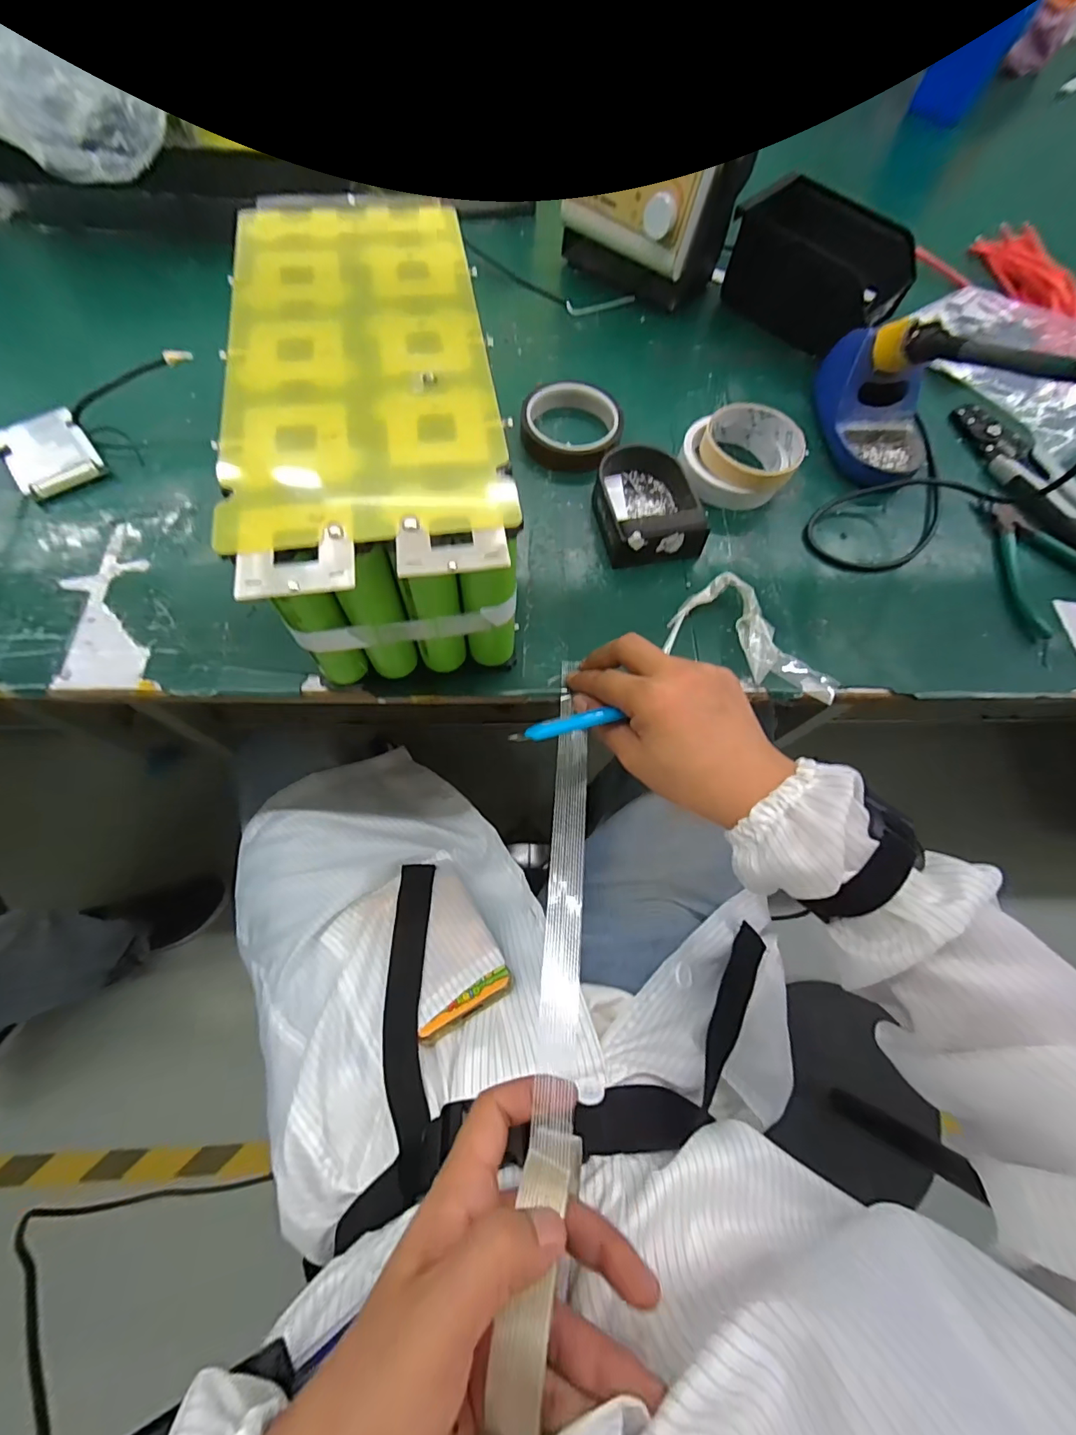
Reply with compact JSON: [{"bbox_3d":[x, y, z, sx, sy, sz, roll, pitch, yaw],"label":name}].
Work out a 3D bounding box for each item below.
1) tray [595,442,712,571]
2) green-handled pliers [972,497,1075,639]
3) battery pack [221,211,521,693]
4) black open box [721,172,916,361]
[{"bbox_3d":[0.090,-0.184,0.412,0.084,0.036,0.109,-8,69,-6],"label":"tray"},{"bbox_3d":[0.442,-0.140,0.427,0.095,0.019,0.142,-11,70,-7],"label":"green-handled pliers"},{"bbox_3d":[-0.101,-0.179,0.337,0.142,0.144,0.316,-9,69,-6],"label":"battery pack"},{"bbox_3d":[0.288,-0.457,0.512,0.107,0.078,0.164,-36,75,-15],"label":"black open box"}]

